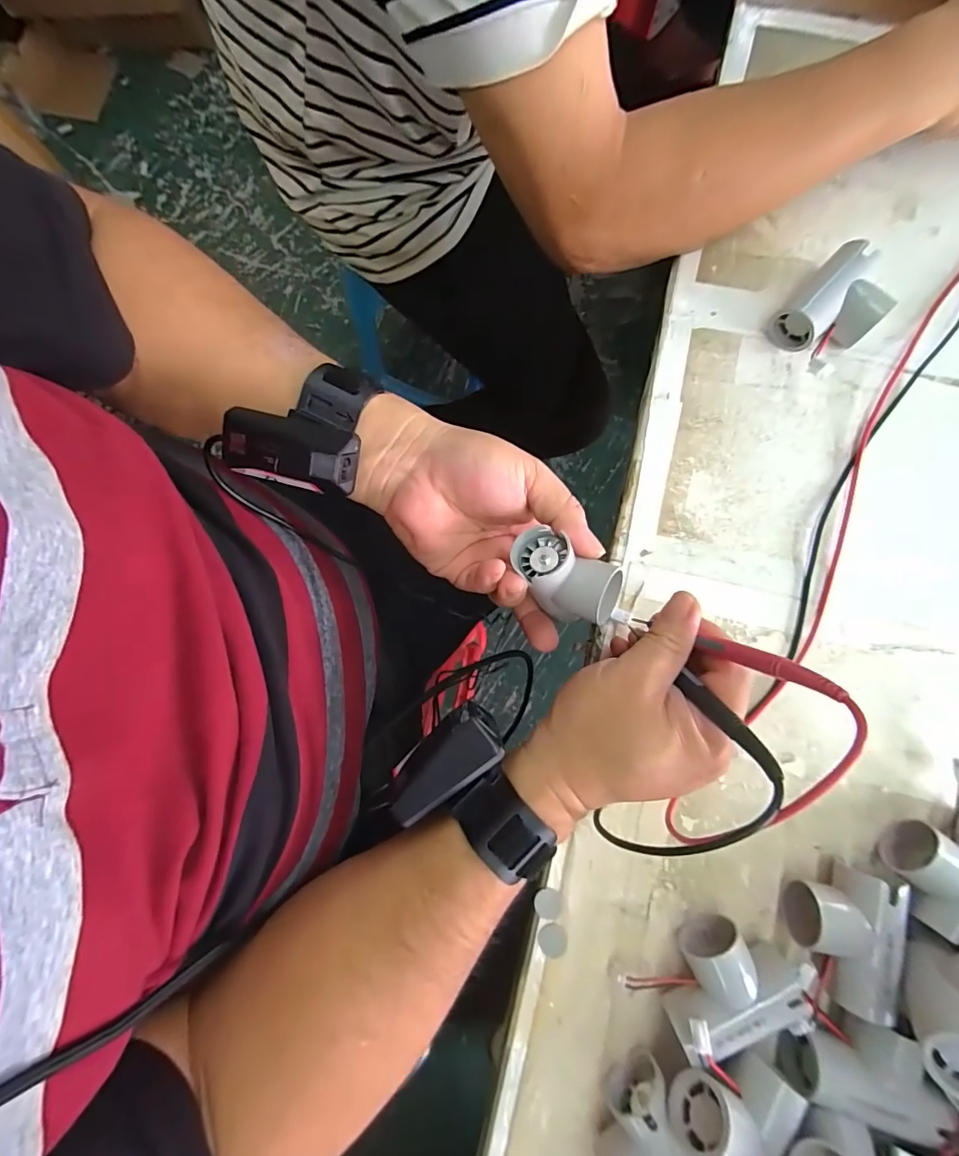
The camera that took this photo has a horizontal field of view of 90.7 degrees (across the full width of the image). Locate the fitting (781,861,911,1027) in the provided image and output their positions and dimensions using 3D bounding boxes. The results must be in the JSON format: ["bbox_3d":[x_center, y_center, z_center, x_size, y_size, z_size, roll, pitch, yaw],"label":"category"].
[{"bbox_3d":[0.208,0.205,0.274,0.054,0.033,0.070,10,82,5],"label":"fitting"}]

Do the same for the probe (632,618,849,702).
[{"bbox_3d":[0.124,0.036,0.251,0.011,0.129,0.009,44,82,-23],"label":"probe"}]

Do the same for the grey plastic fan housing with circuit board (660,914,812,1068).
[{"bbox_3d":[0.142,0.233,0.272,0.074,0.036,0.055,-16,80,0],"label":"grey plastic fan housing with circuit board"}]

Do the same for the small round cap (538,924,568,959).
[{"bbox_3d":[0.046,0.227,0.295,0.018,0.004,0.019,0,81,3],"label":"small round cap"}]

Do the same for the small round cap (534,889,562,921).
[{"bbox_3d":[0.043,0.207,0.299,0.017,0.004,0.018,0,81,3],"label":"small round cap"}]

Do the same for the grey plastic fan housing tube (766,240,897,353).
[{"bbox_3d":[0.249,-0.188,0.331,0.067,0.033,0.053,-44,81,-4],"label":"grey plastic fan housing tube"}]

